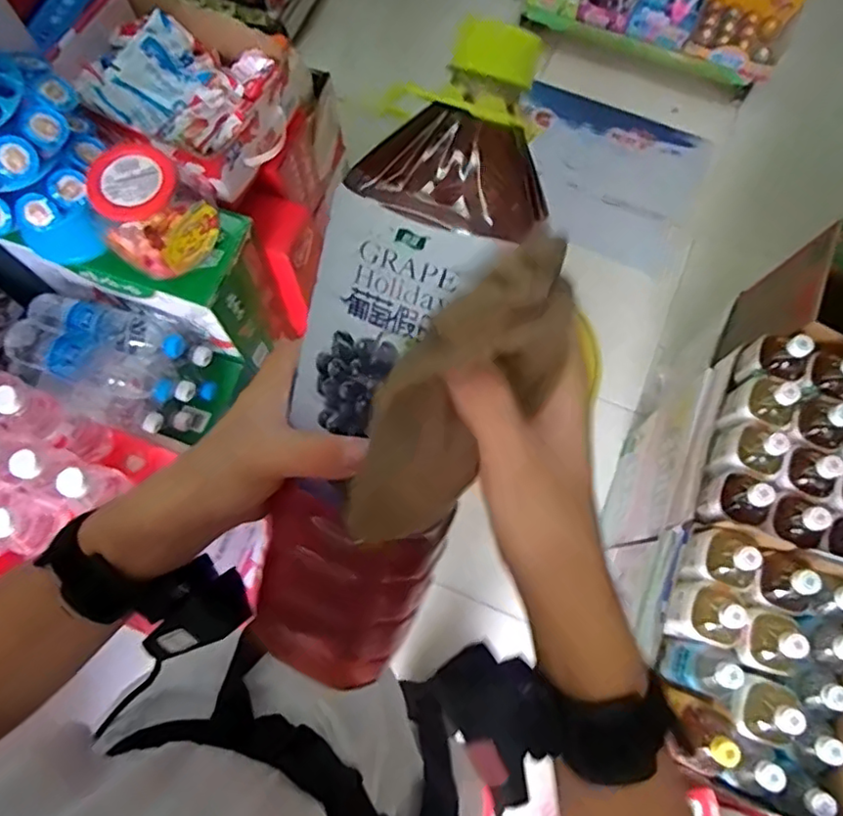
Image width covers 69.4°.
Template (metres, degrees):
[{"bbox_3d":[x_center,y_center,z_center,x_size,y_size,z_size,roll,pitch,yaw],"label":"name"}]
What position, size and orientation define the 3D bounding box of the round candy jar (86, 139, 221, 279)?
[{"bbox_3d":[-0.350,-0.258,0.795,0.139,0.126,0.109,-35,77,-11],"label":"round candy jar"}]

